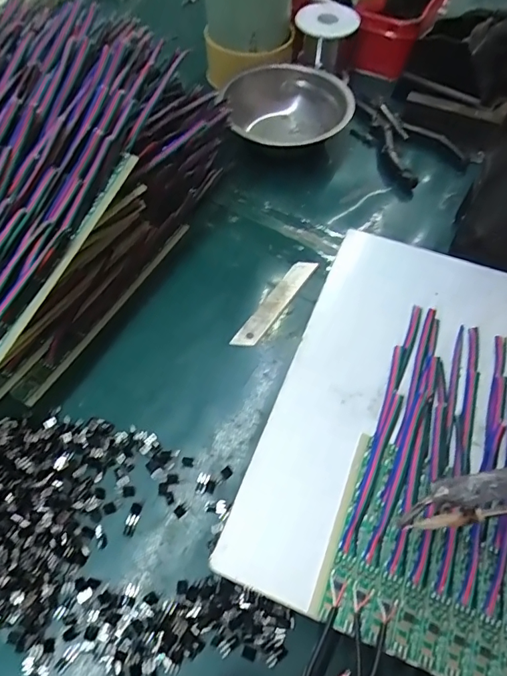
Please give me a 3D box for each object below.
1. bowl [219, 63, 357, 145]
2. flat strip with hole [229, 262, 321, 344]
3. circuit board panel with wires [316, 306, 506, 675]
[{"bbox_3d":[0.031,-0.222,0.451,0.117,0.049,0.117,1,58,-1],"label":"bowl"},{"bbox_3d":[0.018,-0.029,0.358,0.017,0.004,0.097,33,65,14],"label":"flat strip with hole"},{"bbox_3d":[0.140,0.081,0.244,0.158,0.026,0.190,21,60,10],"label":"circuit board panel with wires"}]

